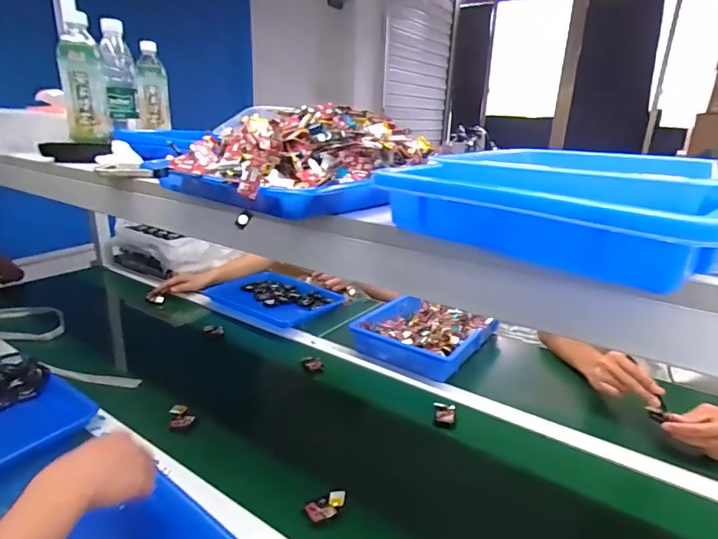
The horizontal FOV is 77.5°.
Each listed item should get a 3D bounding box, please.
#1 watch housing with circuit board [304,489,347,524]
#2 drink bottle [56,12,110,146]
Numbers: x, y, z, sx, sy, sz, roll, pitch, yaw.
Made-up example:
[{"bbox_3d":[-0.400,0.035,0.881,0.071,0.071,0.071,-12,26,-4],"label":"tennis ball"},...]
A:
[{"bbox_3d":[-0.043,0.317,0.603,0.058,0.014,0.032,-10,22,-33],"label":"watch housing with circuit board"},{"bbox_3d":[-0.453,-0.308,0.736,0.064,0.189,0.071,-9,21,-29],"label":"drink bottle"}]

